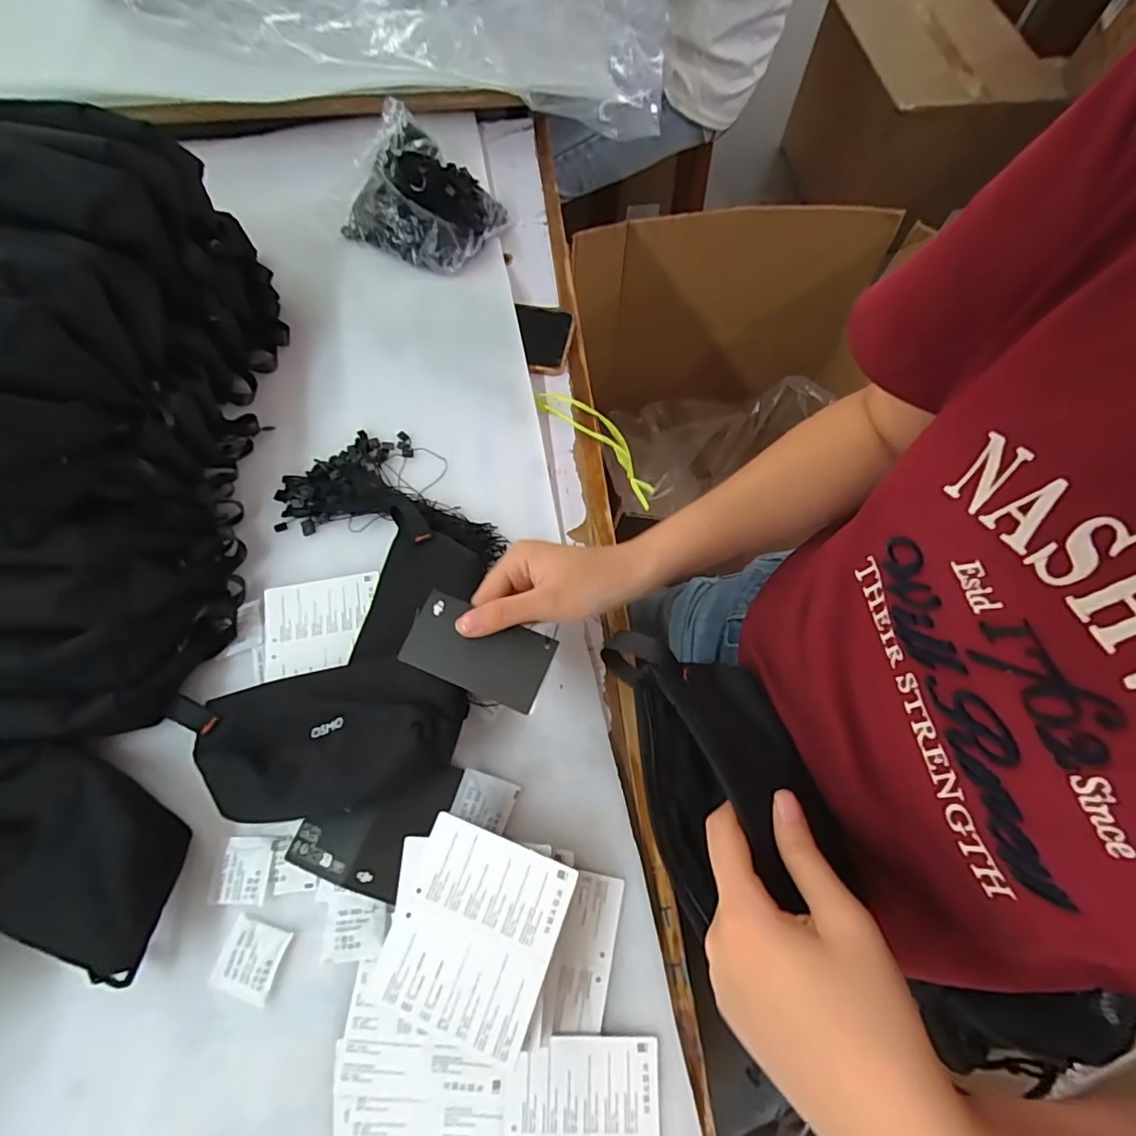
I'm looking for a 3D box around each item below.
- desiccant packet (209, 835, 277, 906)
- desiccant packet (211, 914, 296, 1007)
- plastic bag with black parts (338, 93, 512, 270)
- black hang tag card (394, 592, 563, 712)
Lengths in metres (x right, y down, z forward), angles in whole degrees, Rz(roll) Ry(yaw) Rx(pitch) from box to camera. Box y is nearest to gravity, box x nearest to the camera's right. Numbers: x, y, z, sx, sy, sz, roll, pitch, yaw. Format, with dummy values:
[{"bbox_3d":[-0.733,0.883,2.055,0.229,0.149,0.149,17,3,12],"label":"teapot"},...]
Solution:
[{"bbox_3d":[-0.219,0.204,0.356,0.038,0.006,0.040,0,68,0],"label":"desiccant packet"},{"bbox_3d":[-0.202,0.250,0.338,0.041,0.010,0.038,15,69,6],"label":"desiccant packet"},{"bbox_3d":[-0.154,-0.394,0.558,0.158,0.070,0.130,28,71,11],"label":"plastic bag with black parts"},{"bbox_3d":[-0.057,0.051,0.332,0.089,0.004,0.049,20,70,8],"label":"black hang tag card"}]

